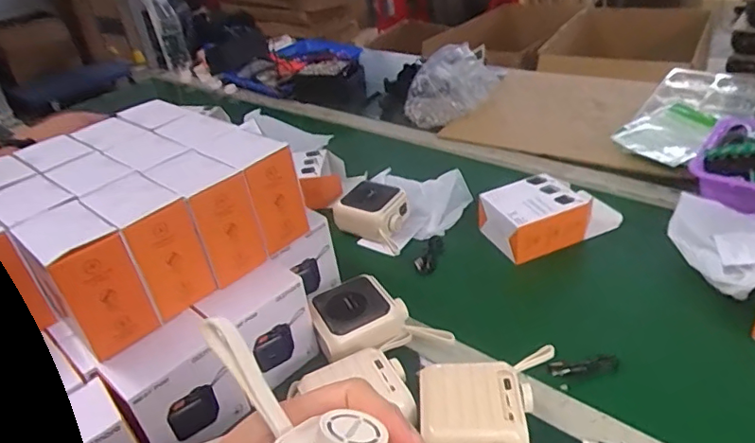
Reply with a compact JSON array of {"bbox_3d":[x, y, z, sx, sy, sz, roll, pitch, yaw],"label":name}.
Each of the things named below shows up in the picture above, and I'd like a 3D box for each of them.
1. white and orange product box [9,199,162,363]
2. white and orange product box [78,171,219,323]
[{"bbox_3d":[-0.273,0.053,0.496,0.102,0.112,0.065,20,43,36],"label":"white and orange product box"},{"bbox_3d":[-0.229,0.022,0.530,0.105,0.106,0.063,22,44,38],"label":"white and orange product box"}]

